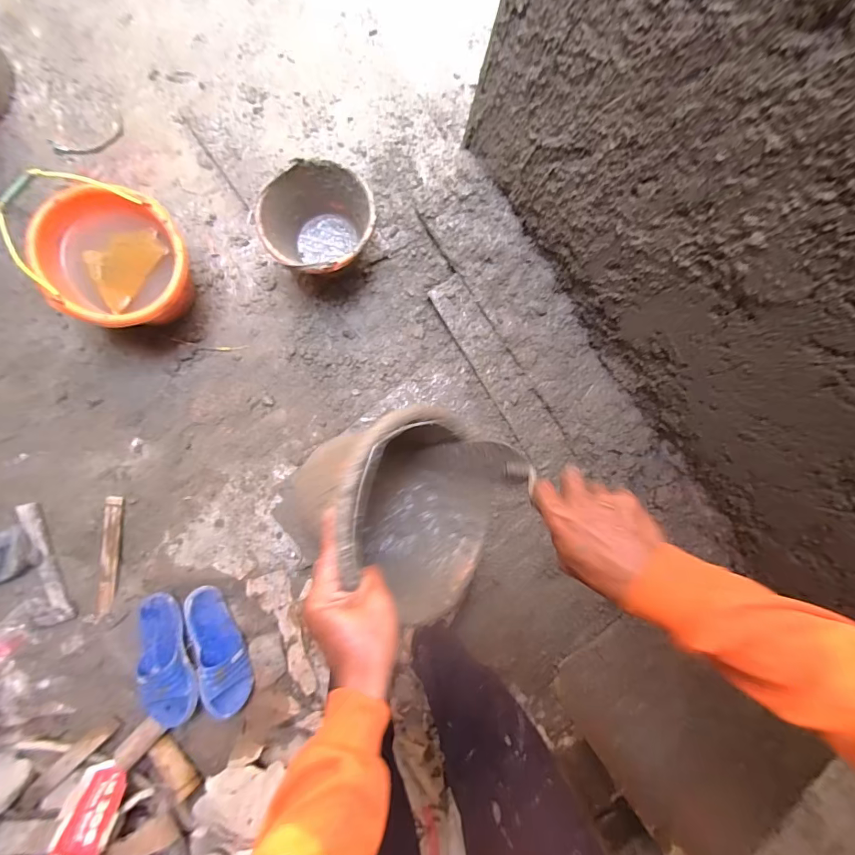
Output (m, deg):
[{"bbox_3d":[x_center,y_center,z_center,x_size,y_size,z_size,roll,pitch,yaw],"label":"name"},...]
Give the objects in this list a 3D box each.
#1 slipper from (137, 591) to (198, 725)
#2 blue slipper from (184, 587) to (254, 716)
[{"bbox_3d":[-0.616,0.536,0.939,0.120,0.060,0.286,-18,78,-4],"label":"slipper"},{"bbox_3d":[-0.509,0.531,0.960,0.101,0.099,0.289,-20,92,-7],"label":"blue slipper"}]

